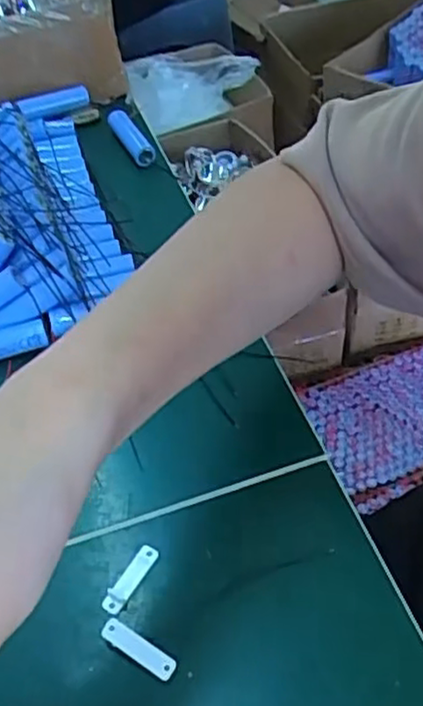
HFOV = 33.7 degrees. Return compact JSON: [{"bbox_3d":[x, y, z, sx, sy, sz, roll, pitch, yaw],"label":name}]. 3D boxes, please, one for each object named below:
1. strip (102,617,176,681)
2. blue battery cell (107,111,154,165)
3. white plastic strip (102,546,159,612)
[{"bbox_3d":[-0.033,0.135,0.320,0.038,0.004,0.011,24,55,23],"label":"strip"},{"bbox_3d":[-0.069,-0.183,0.590,0.019,0.013,0.075,-22,51,-14],"label":"blue battery cell"},{"bbox_3d":[-0.039,0.110,0.343,0.011,0.004,0.038,25,56,24],"label":"white plastic strip"}]

